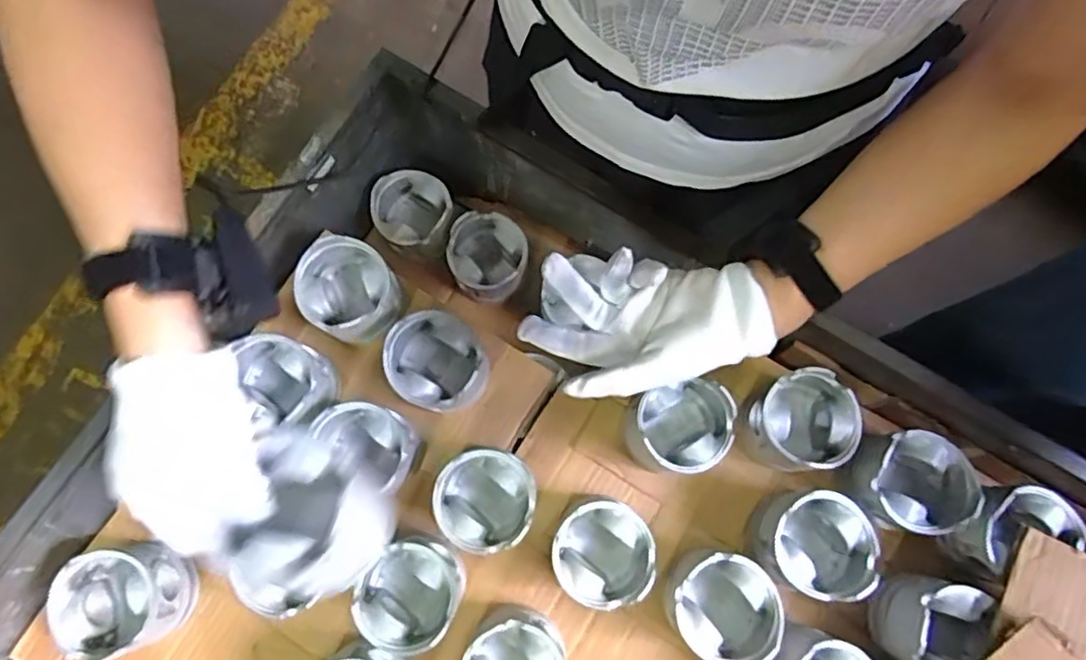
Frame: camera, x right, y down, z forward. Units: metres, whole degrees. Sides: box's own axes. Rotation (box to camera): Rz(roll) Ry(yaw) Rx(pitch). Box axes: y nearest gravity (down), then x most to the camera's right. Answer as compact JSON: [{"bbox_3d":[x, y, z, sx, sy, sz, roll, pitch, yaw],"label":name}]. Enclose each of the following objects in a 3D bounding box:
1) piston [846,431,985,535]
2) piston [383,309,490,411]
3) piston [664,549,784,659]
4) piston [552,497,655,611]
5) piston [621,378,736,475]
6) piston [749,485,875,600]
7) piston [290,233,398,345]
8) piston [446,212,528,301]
[{"bbox_3d":[0.354,0.147,0.612,0.098,0.061,0.090,0,76,1],"label":"piston"},{"bbox_3d":[-0.105,0.035,0.645,0.093,0.088,0.090,0,76,1],"label":"piston"},{"bbox_3d":[0.166,0.256,0.592,0.091,0.085,0.091,0,76,1],"label":"piston"},{"bbox_3d":[0.056,0.213,0.612,0.089,0.083,0.092,0,76,1],"label":"piston"},{"bbox_3d":[0.134,0.098,0.636,0.096,0.083,0.089,0,76,1],"label":"piston"},{"bbox_3d":[0.258,0.204,0.613,0.093,0.087,0.095,0,76,1],"label":"piston"},{"bbox_3d":[-0.197,-0.038,0.651,0.099,0.066,0.093,35,79,9],"label":"piston"},{"bbox_3d":[-0.065,-0.087,0.760,0.090,0.069,0.092,0,76,1],"label":"piston"}]

